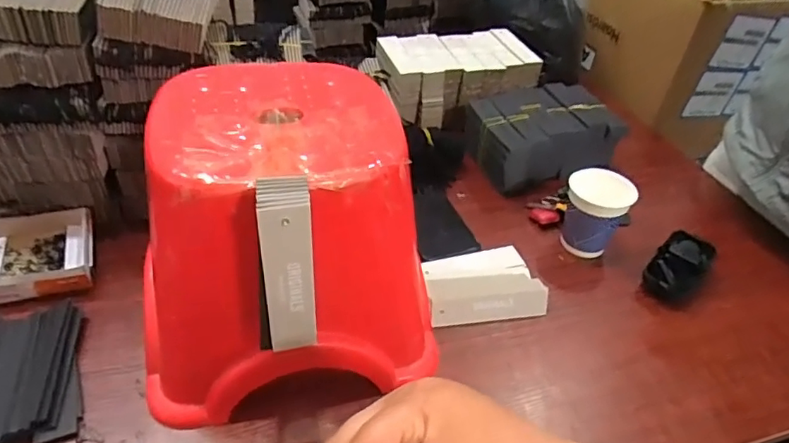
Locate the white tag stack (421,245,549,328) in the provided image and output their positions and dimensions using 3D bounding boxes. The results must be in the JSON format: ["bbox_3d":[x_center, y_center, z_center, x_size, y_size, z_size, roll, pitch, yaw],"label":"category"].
[{"bbox_3d":[0.092,0.062,0.613,0.125,0.029,0.107,-3,41,-12],"label":"white tag stack"}]

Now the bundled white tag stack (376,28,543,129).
[{"bbox_3d":[0.093,-0.230,0.865,0.241,0.078,0.140,-7,42,-16],"label":"bundled white tag stack"}]

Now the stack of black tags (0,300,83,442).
[{"bbox_3d":[-0.325,0.131,0.474,0.101,0.019,0.138,-10,43,-19],"label":"stack of black tags"}]

